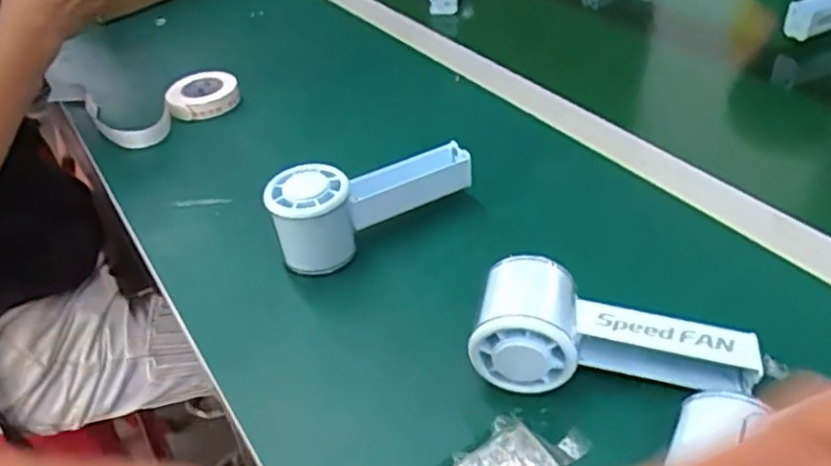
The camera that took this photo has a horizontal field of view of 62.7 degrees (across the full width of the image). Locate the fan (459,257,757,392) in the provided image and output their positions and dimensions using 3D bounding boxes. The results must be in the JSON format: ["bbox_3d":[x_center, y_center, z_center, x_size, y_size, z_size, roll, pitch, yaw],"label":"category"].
[{"bbox_3d":[0.106,0.059,0.386,0.150,0.055,0.053,9,41,-1],"label":"fan"}]

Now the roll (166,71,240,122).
[{"bbox_3d":[-0.211,-0.137,0.680,0.067,0.022,0.067,-15,40,-10],"label":"roll"}]

